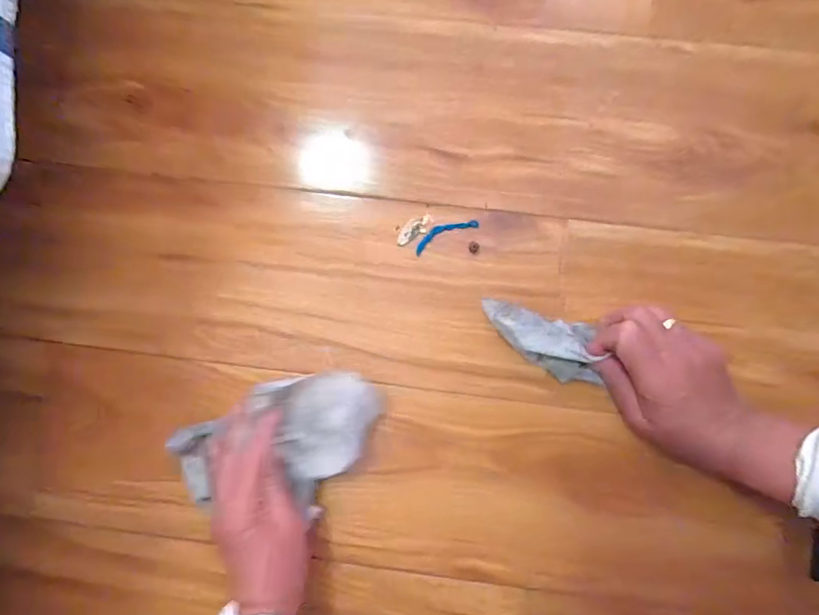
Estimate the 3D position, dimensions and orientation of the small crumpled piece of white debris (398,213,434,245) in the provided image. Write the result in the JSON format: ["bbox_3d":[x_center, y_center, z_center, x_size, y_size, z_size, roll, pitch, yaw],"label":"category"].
[{"bbox_3d":[0.004,-0.063,0.395,0.033,0.004,0.014,-30,92,4],"label":"small crumpled piece of white debris"}]

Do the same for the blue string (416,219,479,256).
[{"bbox_3d":[0.028,-0.060,0.393,0.054,0.004,0.015,-26,92,4],"label":"blue string"}]

